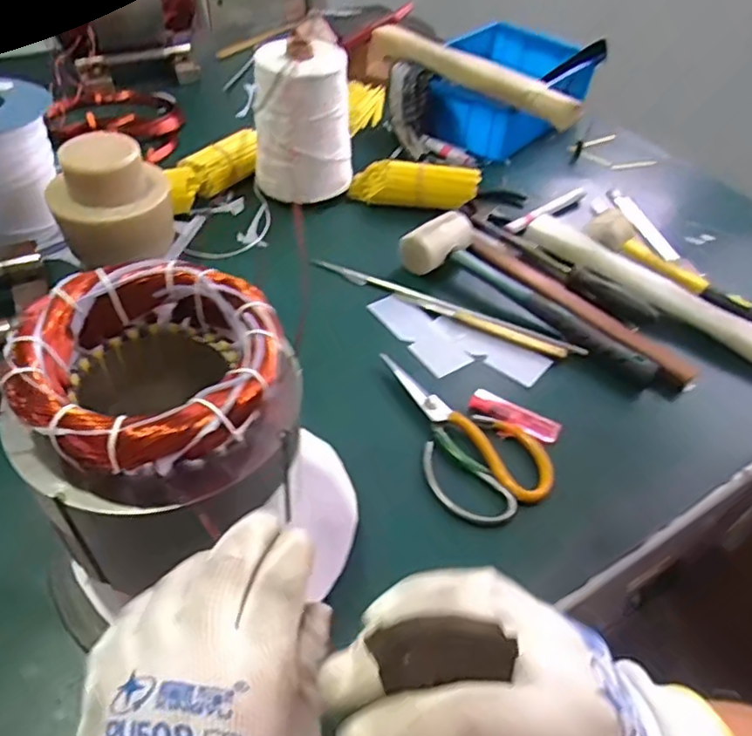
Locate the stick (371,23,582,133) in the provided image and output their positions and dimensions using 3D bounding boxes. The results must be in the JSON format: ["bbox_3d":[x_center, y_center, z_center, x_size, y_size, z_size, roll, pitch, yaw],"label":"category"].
[{"bbox_3d":[0.126,-0.397,0.818,0.029,0.041,0.341,-35,58,-30],"label":"stick"}]

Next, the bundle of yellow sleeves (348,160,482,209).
[{"bbox_3d":[0.045,-0.224,0.748,0.156,0.049,0.048,11,47,6],"label":"bundle of yellow sleeves"}]

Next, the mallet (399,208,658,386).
[{"bbox_3d":[0.158,-0.080,0.625,0.285,0.046,0.079,32,53,23],"label":"mallet"}]

